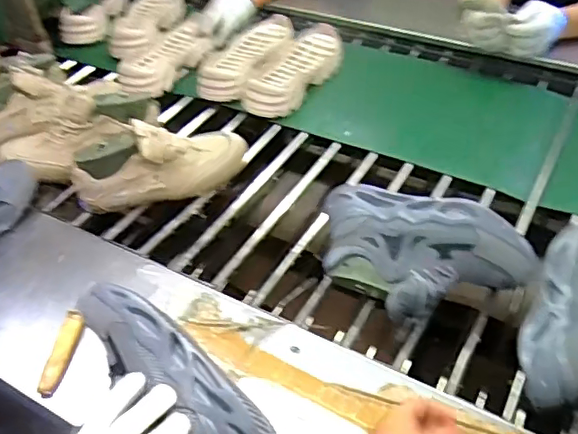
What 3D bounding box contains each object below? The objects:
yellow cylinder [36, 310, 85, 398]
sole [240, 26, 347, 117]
[{"bbox_3d":[-0.285,0.170,0.707,0.028,0.017,0.116,2,45,6],"label":"yellow cylinder"},{"bbox_3d":[0.025,-0.330,1.225,0.120,0.048,0.346,17,49,20],"label":"sole"}]

